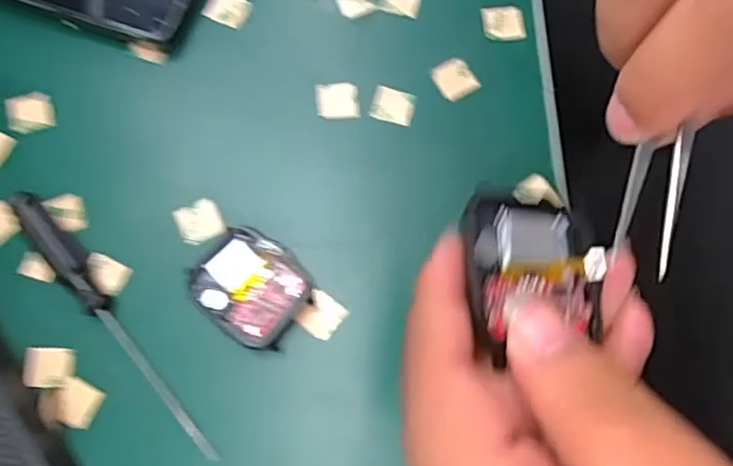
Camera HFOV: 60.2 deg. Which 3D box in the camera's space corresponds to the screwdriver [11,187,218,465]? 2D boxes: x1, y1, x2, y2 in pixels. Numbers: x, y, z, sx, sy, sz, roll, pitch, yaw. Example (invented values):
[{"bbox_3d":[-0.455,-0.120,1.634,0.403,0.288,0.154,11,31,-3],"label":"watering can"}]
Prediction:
[{"bbox_3d":[-0.101,0.035,0.249,0.010,0.014,0.130,-37,79,-8],"label":"screwdriver"}]

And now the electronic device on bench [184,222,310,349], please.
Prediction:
[{"bbox_3d":[-0.047,0.021,0.253,0.045,0.010,0.038,39,79,9],"label":"electronic device on bench"}]

